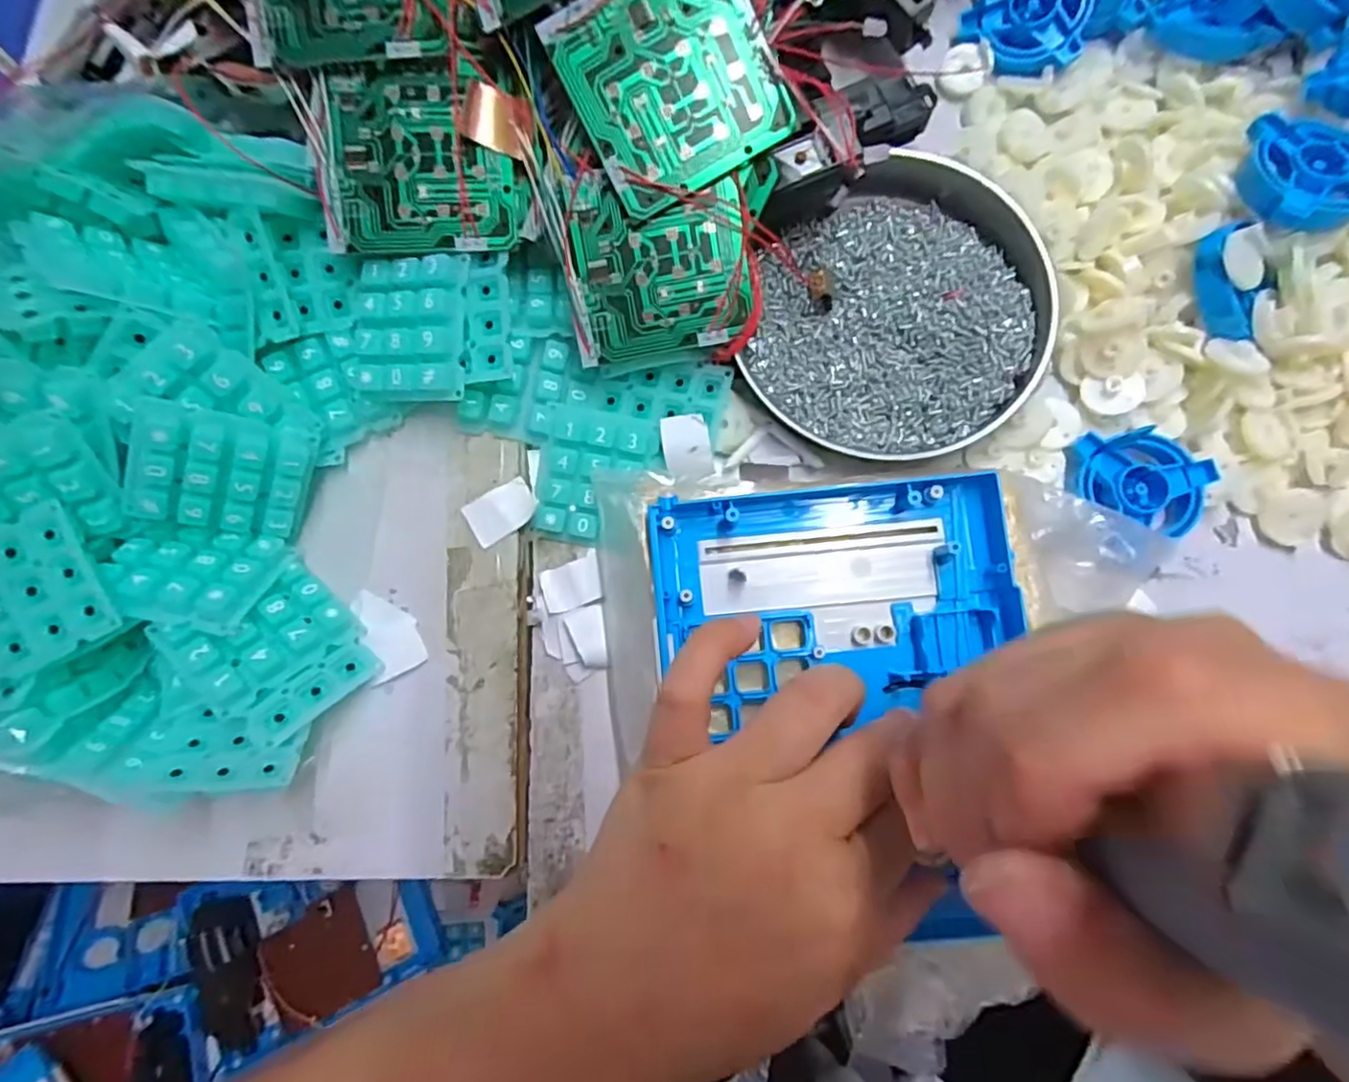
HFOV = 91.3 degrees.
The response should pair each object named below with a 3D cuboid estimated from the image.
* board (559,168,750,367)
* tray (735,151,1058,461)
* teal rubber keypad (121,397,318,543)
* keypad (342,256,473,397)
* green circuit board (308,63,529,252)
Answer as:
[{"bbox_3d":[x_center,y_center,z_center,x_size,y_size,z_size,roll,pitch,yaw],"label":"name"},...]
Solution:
[{"bbox_3d":[-0.007,-0.111,0.267,0.071,0.006,0.068,-8,106,1],"label":"board"},{"bbox_3d":[0.098,-0.108,0.293,0.123,0.023,0.140,8,83,4],"label":"tray"},{"bbox_3d":[-0.177,-0.026,0.259,0.059,0.009,0.047,12,112,-32],"label":"teal rubber keypad"},{"bbox_3d":[-0.112,-0.087,0.270,0.052,0.009,0.056,2,92,14],"label":"keypad"},{"bbox_3d":[-0.100,-0.150,0.260,0.078,0.005,0.067,-3,98,-4],"label":"green circuit board"}]

